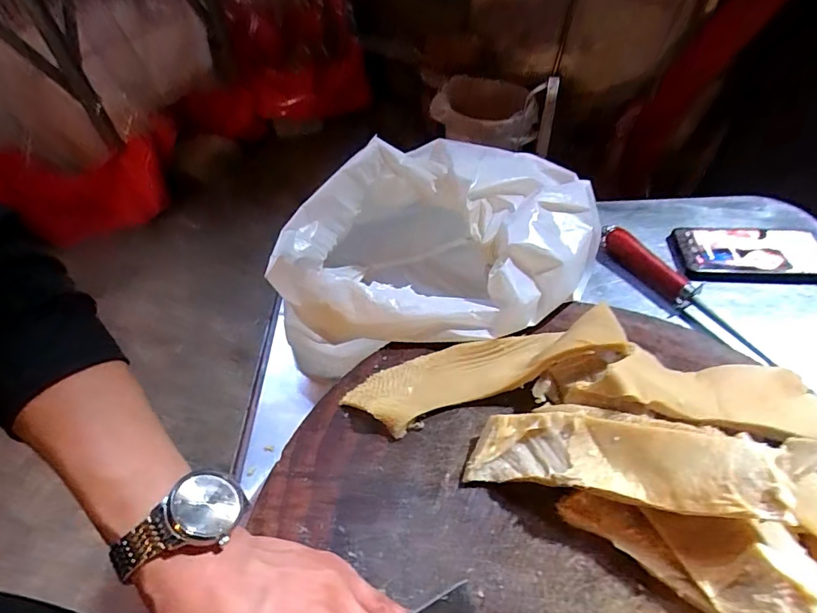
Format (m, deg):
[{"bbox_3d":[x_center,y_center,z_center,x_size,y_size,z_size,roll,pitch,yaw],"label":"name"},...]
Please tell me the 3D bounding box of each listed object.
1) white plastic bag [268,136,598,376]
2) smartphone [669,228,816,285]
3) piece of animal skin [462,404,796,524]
[{"bbox_3d":[0.025,-0.067,0.492,0.304,0.132,0.274,-4,49,0],"label":"white plastic bag"},{"bbox_3d":[0.407,-0.061,0.548,0.163,0.016,0.081,3,49,5],"label":"smartphone"},{"bbox_3d":[0.129,0.094,0.297,0.175,0.018,0.057,-2,46,30],"label":"piece of animal skin"}]

